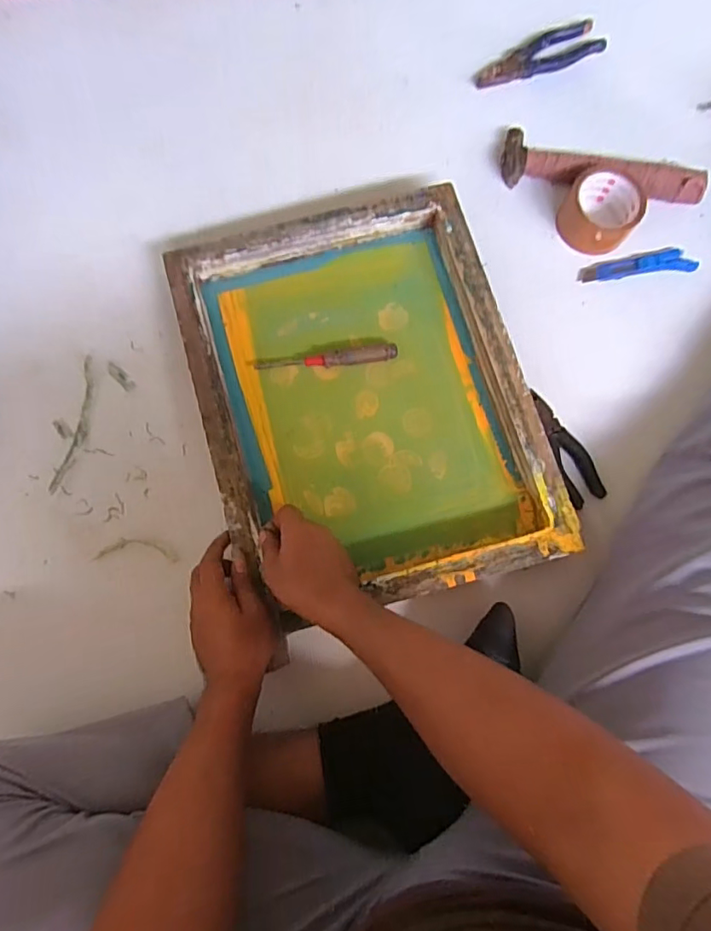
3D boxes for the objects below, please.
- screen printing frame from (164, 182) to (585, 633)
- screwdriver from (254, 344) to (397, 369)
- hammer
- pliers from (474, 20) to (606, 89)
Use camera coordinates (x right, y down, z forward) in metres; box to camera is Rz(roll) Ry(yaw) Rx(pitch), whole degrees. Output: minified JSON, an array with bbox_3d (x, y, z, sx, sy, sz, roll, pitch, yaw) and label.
[{"bbox_3d":[0.008,-0.077,0.603,0.349,0.051,0.444,-16,79,-4],"label":"screen printing frame"},{"bbox_3d":[-0.034,-0.126,0.635,0.168,0.019,0.017,-7,78,-2],"label":"screwdriver"},{"bbox_3d":[0.324,-0.383,0.696,0.263,0.033,0.081,17,78,3],"label":"hammer"},{"bbox_3d":[0.255,-0.580,0.745,0.187,0.020,0.053,-19,79,-4],"label":"pliers"}]

